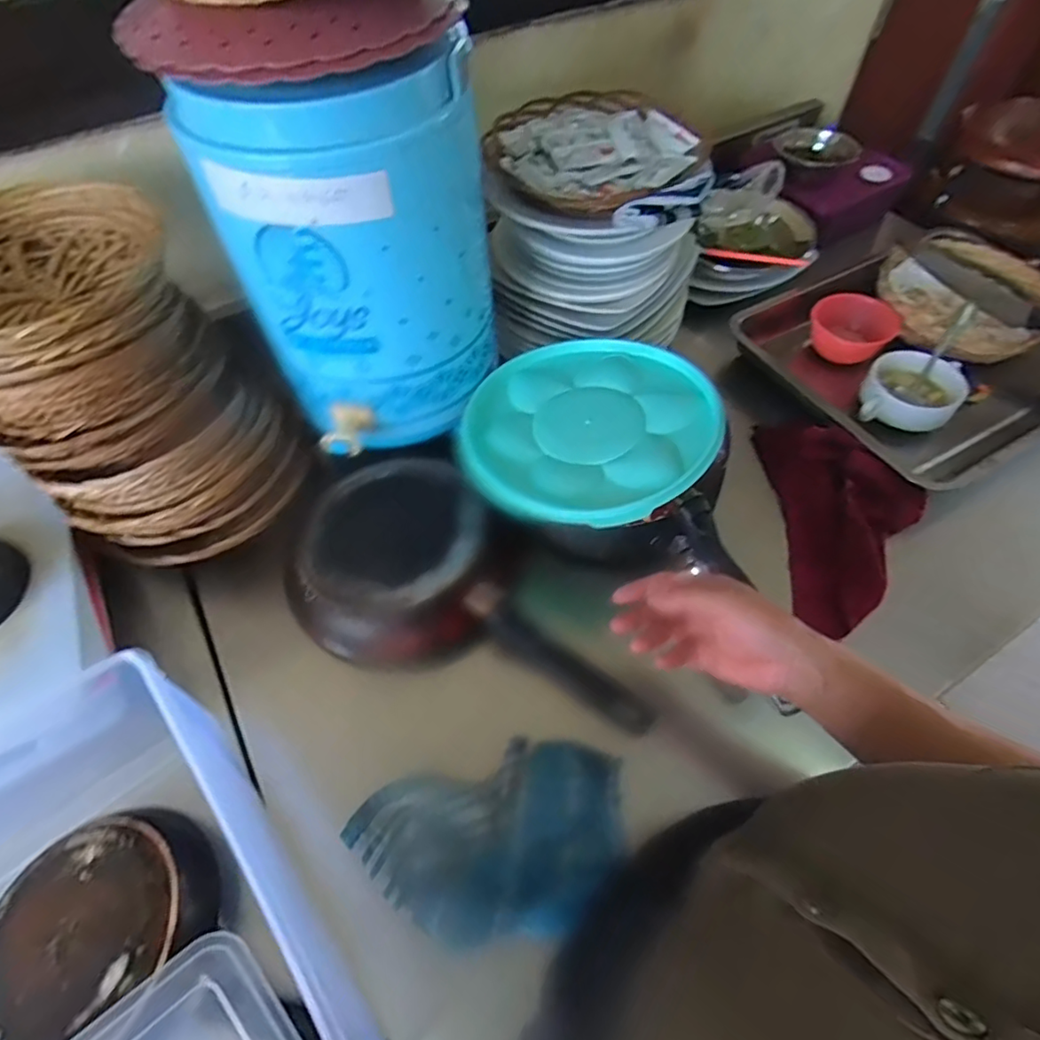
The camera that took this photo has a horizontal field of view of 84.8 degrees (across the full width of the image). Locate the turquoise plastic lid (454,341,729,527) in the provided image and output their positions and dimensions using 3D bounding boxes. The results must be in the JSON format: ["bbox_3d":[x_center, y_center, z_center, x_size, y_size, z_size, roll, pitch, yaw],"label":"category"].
[{"bbox_3d":[0.066,-0.095,0.562,0.240,0.034,0.239,-2,57,3],"label":"turquoise plastic lid"}]

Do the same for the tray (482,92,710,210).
[{"bbox_3d":[0.073,-0.395,0.607,0.208,0.022,0.220,-2,57,3],"label":"tray"}]

